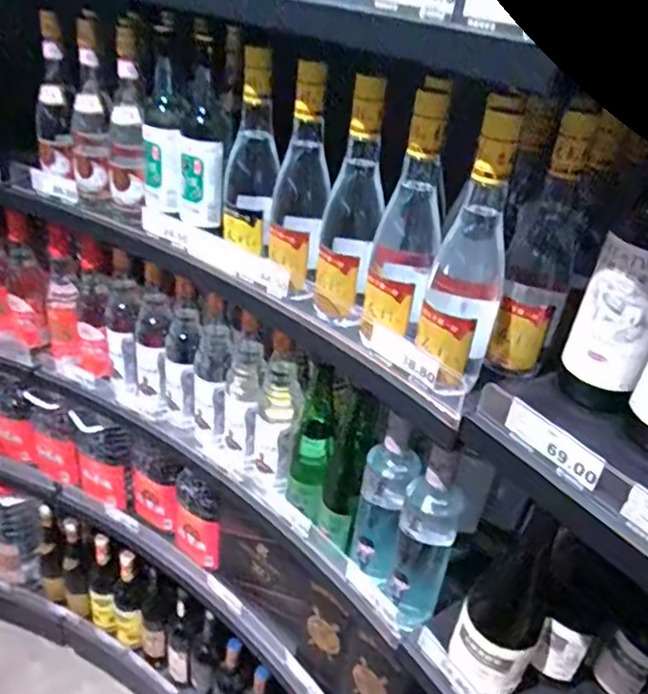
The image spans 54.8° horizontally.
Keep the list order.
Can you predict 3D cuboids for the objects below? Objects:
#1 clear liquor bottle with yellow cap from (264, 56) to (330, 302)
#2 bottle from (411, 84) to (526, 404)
[{"bbox_3d":[-0.029,-0.192,0.729,0.067,0.250,0.073,4,32,-5],"label":"clear liquor bottle with yellow cap"},{"bbox_3d":[0.139,-0.089,0.583,0.068,0.262,0.081,14,32,12],"label":"bottle"}]

